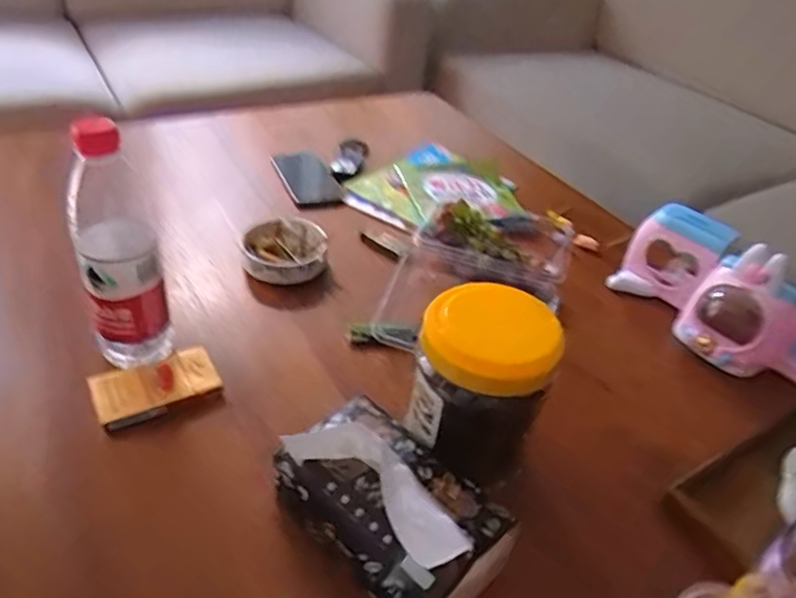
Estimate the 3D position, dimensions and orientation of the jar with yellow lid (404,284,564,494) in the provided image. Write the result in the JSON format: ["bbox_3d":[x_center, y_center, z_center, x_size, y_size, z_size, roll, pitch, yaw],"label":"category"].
[{"bbox_3d":[0.058,0.074,0.458,0.088,0.151,0.085,4,39,-4],"label":"jar with yellow lid"}]

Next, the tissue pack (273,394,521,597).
[{"bbox_3d":[-0.006,0.139,0.419,0.088,0.089,0.150,-29,51,-36],"label":"tissue pack"}]

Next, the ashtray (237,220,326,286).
[{"bbox_3d":[-0.126,-0.048,0.680,0.090,0.032,0.099,2,39,-4],"label":"ashtray"}]

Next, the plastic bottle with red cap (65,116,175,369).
[{"bbox_3d":[-0.227,-0.031,0.499,0.059,0.223,0.059,-14,44,-24],"label":"plastic bottle with red cap"}]

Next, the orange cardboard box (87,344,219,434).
[{"bbox_3d":[-0.209,0.073,0.530,0.097,0.016,0.064,-18,45,-26],"label":"orange cardboard box"}]

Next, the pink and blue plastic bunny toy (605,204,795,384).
[{"bbox_3d":[0.340,0.002,0.599,0.076,0.116,0.263,-23,48,-32],"label":"pink and blue plastic bunny toy"}]

